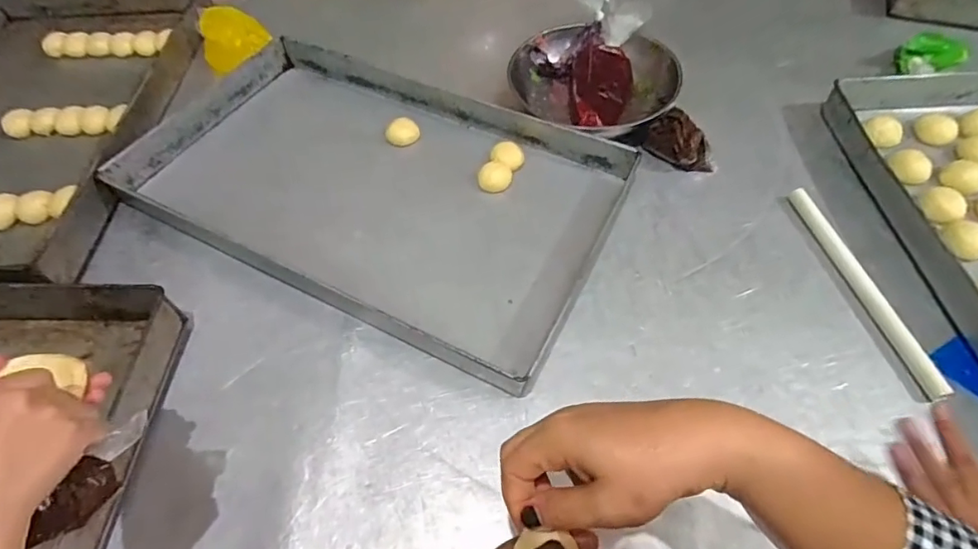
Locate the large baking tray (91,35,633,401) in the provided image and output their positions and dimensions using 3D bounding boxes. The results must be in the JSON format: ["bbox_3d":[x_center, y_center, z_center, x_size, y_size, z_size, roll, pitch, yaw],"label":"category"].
[{"bbox_3d":[-0.155,-0.137,0.709,0.629,0.050,0.387,23,59,17],"label":"large baking tray"}]

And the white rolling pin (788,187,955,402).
[{"bbox_3d":[0.428,0.006,0.602,0.022,0.017,0.288,-9,55,-3],"label":"white rolling pin"}]

